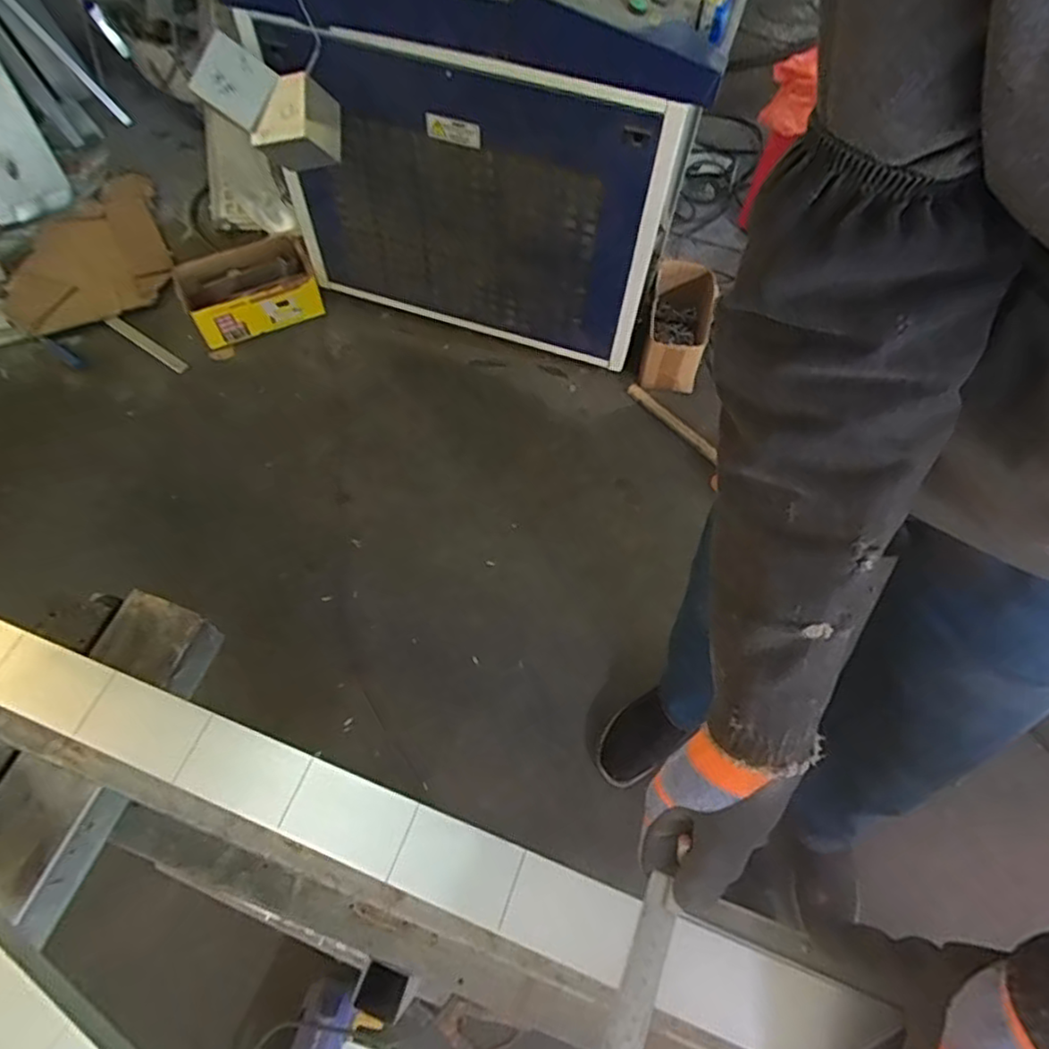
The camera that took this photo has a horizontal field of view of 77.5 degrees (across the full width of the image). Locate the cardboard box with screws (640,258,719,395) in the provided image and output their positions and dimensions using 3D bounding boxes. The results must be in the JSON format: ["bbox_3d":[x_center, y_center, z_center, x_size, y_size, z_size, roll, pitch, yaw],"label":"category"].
[{"bbox_3d":[0.353,-0.462,1.495,0.138,0.140,0.315,15,63,5],"label":"cardboard box with screws"}]

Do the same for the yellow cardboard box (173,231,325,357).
[{"bbox_3d":[-0.629,-0.545,1.506,0.293,0.151,0.196,-25,66,-14],"label":"yellow cardboard box"}]

